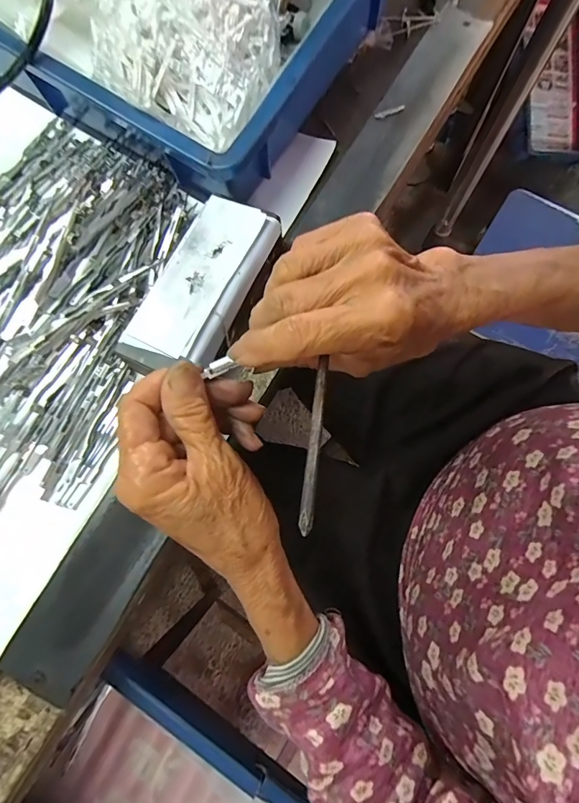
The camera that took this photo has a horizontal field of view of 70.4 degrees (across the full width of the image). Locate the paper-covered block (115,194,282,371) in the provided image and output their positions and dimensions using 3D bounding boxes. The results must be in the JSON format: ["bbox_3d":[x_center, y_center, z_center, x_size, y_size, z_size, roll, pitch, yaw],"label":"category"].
[{"bbox_3d":[-0.064,-0.083,0.313,0.064,0.037,0.142,25,77,7],"label":"paper-covered block"}]

